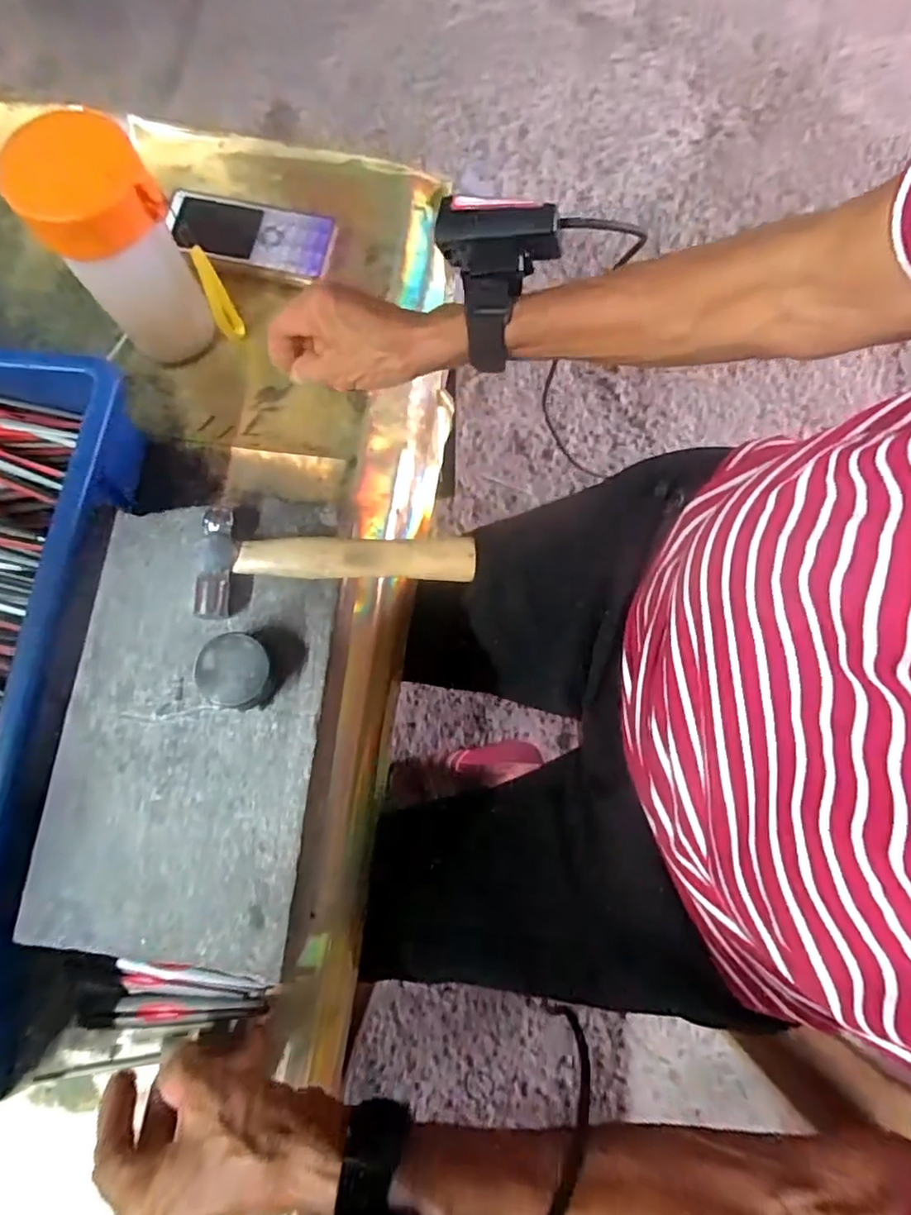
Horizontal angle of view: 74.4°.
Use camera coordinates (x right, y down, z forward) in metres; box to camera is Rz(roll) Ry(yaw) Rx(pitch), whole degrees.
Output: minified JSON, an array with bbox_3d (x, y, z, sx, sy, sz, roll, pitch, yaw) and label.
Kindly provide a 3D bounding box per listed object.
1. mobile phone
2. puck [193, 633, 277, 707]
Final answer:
[{"bbox_3d":[-0.151,-0.271,0.435,0.120,0.012,0.050,12,77,3],"label":"mobile phone"},{"bbox_3d":[-0.113,0.034,0.313,0.037,0.021,0.037,0,77,0],"label":"puck"}]

